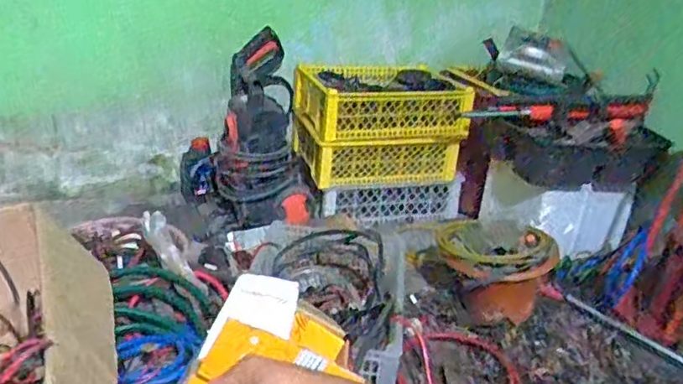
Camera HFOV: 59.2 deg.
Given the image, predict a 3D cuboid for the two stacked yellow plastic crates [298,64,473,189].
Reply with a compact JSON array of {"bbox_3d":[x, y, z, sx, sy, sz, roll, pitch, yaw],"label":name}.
[{"bbox_3d":[0.096,-0.173,1.561,0.389,0.264,0.232,1,24,-13],"label":"two stacked yellow plastic crates"}]

